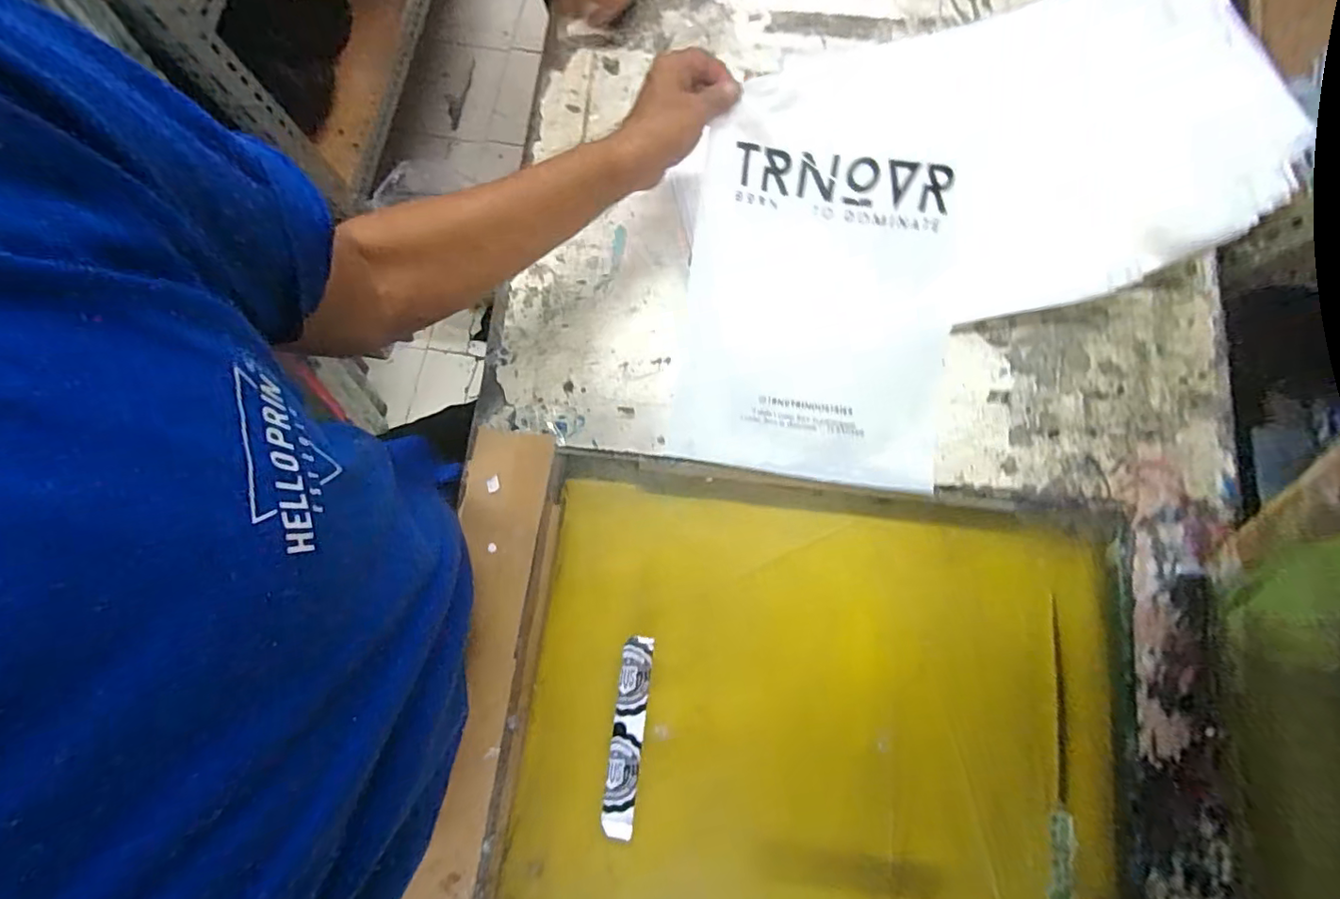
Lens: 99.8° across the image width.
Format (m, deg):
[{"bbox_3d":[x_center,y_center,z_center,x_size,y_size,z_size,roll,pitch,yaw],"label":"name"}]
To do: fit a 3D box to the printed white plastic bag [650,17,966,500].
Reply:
[{"bbox_3d":[0.141,-0.154,0.499,0.251,0.127,0.339,9,79,3],"label":"printed white plastic bag"}]

